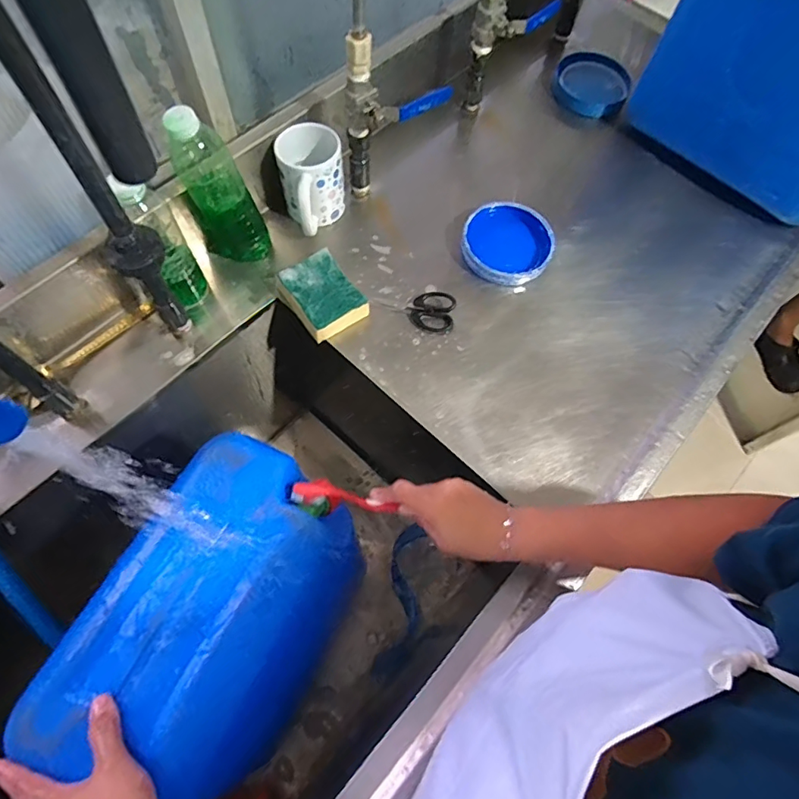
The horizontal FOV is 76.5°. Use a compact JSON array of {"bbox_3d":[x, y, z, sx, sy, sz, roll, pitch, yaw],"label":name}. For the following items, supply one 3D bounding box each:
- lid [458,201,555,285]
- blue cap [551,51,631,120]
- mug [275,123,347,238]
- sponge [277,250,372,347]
[{"bbox_3d":[0.144,-0.208,0.670,0.114,0.021,0.115,2,75,-8],"label":"lid"},{"bbox_3d":[0.304,-0.499,0.803,0.116,0.025,0.094,18,90,-2],"label":"blue cap"},{"bbox_3d":[-0.110,-0.270,0.654,0.081,0.109,0.105,-9,67,-8],"label":"mug"},{"bbox_3d":[-0.094,-0.126,0.629,0.076,0.033,0.101,-33,72,-16],"label":"sponge"}]

